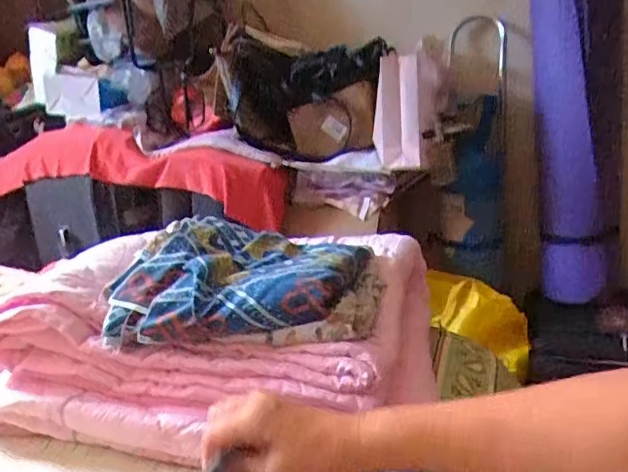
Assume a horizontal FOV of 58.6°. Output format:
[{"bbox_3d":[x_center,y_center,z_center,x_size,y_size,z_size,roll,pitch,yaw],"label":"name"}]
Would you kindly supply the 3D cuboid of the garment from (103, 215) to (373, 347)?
[{"bbox_3d":[-0.086,0.047,0.688,0.288,0.073,0.224,-2,18,10],"label":"garment"}]

